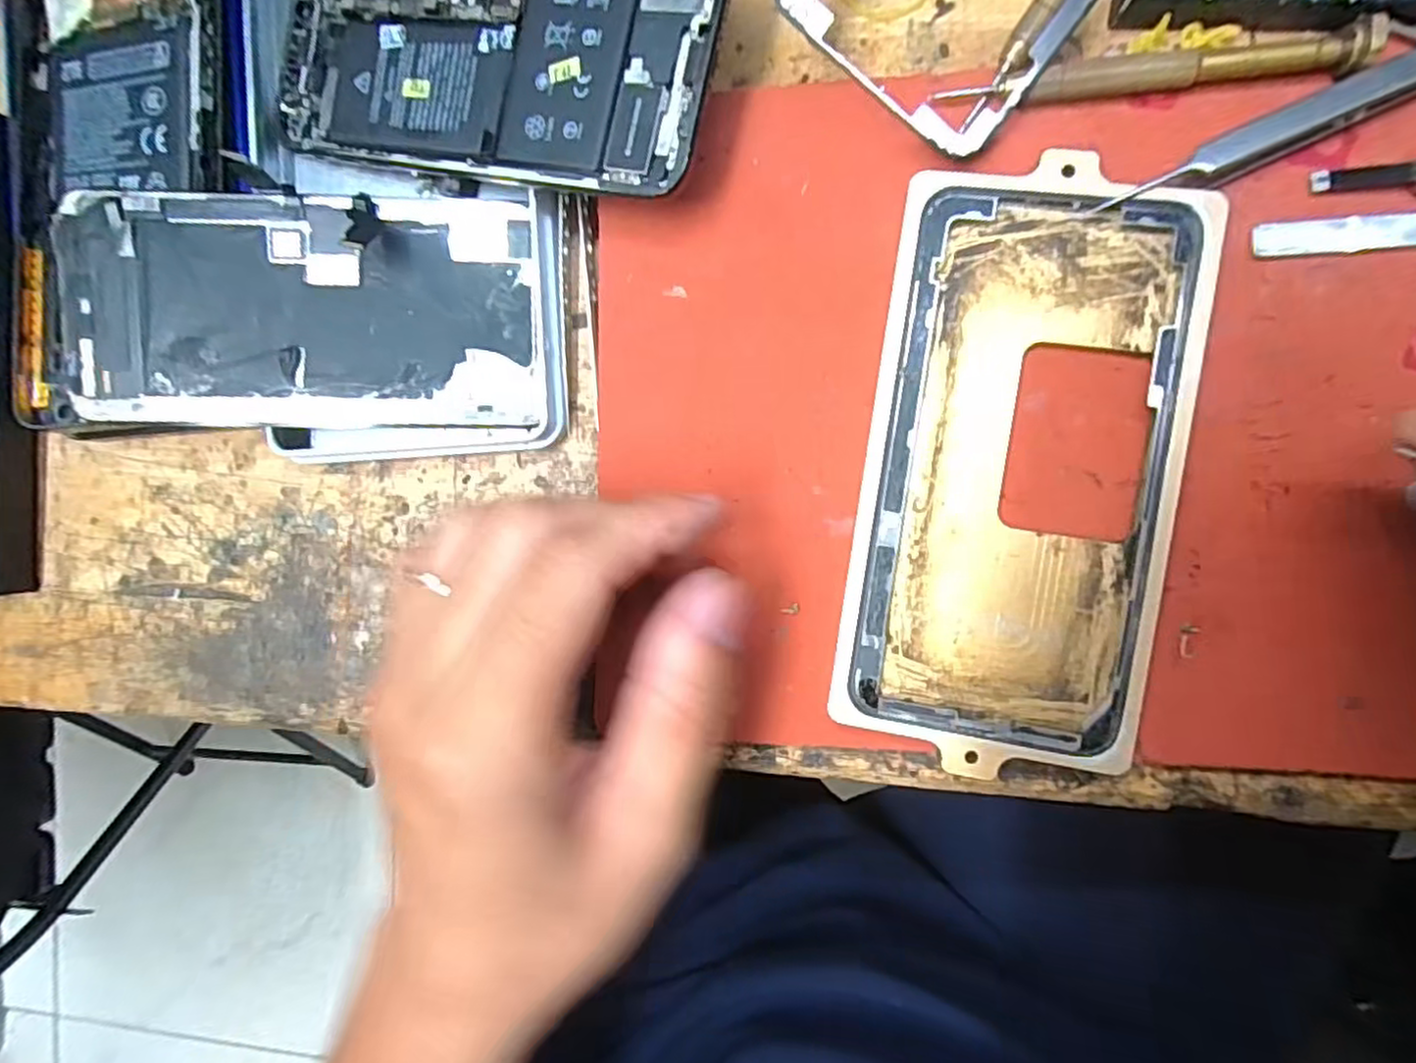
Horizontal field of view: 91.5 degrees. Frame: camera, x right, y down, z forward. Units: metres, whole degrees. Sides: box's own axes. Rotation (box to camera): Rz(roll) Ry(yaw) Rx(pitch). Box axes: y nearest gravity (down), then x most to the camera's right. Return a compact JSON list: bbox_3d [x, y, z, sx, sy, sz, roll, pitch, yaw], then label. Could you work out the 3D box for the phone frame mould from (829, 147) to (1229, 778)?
[{"bbox_3d":[0.089,-0.018,0.199,0.085,0.011,0.166,7,94,8],"label":"phone frame mould"}]

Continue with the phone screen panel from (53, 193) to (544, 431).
[{"bbox_3d":[-0.126,-0.069,0.220,0.143,0.005,0.069,0,96,-7],"label":"phone screen panel"}]

